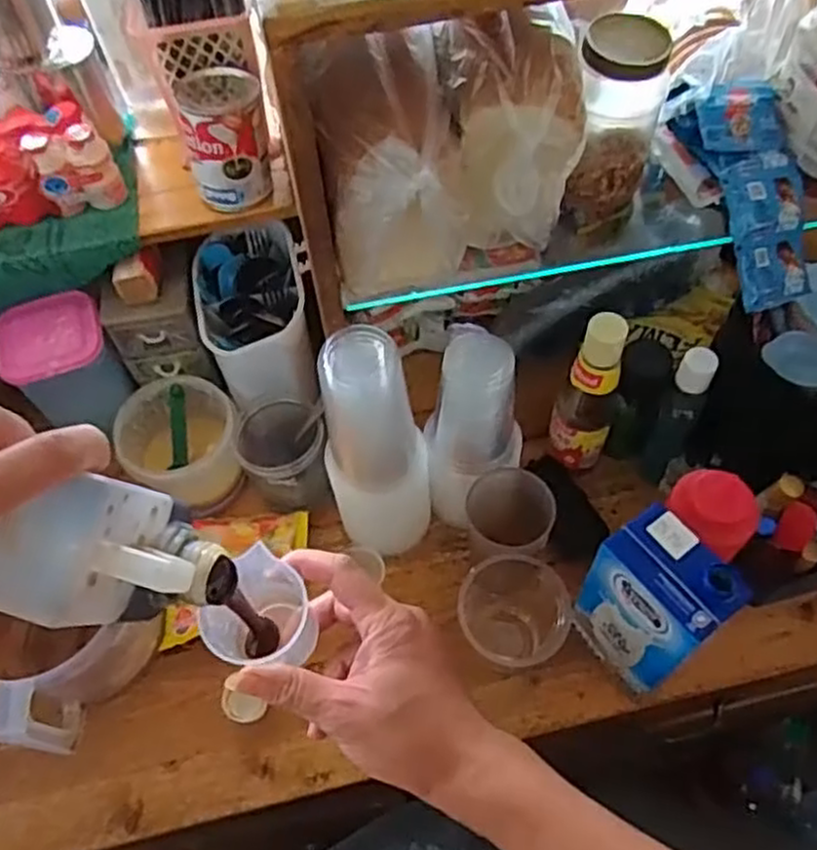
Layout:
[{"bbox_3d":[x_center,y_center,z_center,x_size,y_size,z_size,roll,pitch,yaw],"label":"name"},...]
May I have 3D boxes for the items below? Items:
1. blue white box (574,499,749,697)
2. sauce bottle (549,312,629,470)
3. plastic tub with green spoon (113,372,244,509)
[{"bbox_3d":[0.193,0.150,0.603,0.063,0.201,0.094,-33,64,-16],"label":"blue white box"},{"bbox_3d":[0.169,-0.023,0.691,0.054,0.193,0.046,16,62,12],"label":"sauce bottle"},{"bbox_3d":[-0.230,0.018,0.765,0.123,0.086,0.114,-1,60,2],"label":"plastic tub with green spoon"}]

